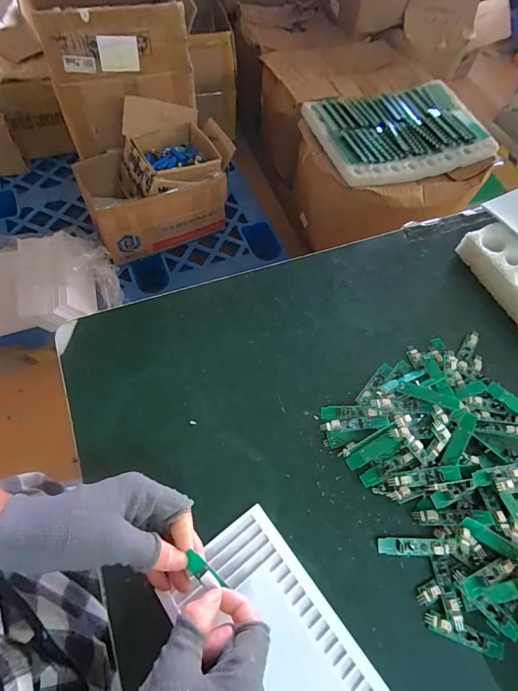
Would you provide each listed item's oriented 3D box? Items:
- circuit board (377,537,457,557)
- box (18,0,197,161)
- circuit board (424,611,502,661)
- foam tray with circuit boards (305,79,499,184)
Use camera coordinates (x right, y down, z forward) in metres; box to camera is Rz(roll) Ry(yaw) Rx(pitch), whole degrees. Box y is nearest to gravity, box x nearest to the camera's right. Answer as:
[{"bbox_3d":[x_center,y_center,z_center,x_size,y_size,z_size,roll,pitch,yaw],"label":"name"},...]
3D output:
[{"bbox_3d":[0.144,0.183,0.329,0.070,0.010,0.014,3,61,-2],"label":"circuit board"},{"bbox_3d":[-0.436,-0.902,1.123,0.415,0.326,0.419,-18,64,-13],"label":"box"},{"bbox_3d":[0.170,0.240,0.302,0.064,0.005,0.013,19,62,7],"label":"circuit board"},{"bbox_3d":[0.465,-0.712,1.207,0.576,0.071,0.386,-17,64,-13],"label":"foam tray with circuit boards"}]

